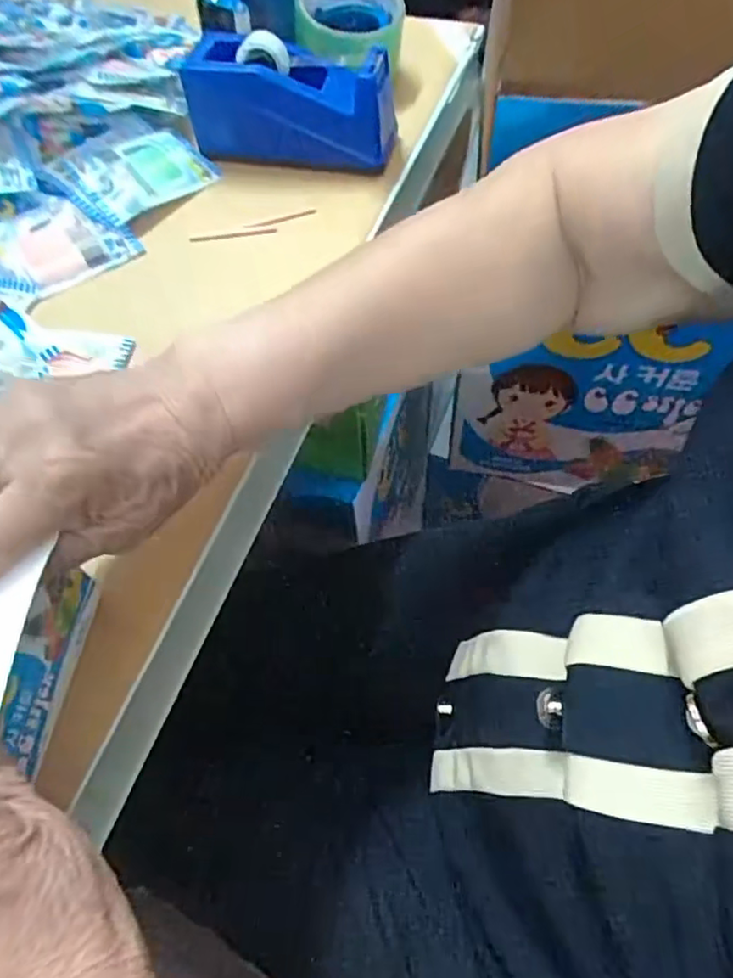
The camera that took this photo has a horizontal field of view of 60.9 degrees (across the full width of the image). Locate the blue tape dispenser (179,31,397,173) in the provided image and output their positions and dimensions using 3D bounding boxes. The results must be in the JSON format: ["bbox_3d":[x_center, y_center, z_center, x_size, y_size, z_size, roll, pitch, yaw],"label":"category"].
[{"bbox_3d":[-0.056,-0.290,0.467,0.151,0.068,0.056,11,60,9],"label":"blue tape dispenser"}]

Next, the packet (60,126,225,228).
[{"bbox_3d":[-0.166,-0.238,0.465,0.099,0.008,0.065,-38,81,-31],"label":"packet"}]

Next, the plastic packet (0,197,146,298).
[{"bbox_3d":[-0.215,-0.168,0.430,0.100,0.007,0.062,-32,86,-17],"label":"plastic packet"}]

